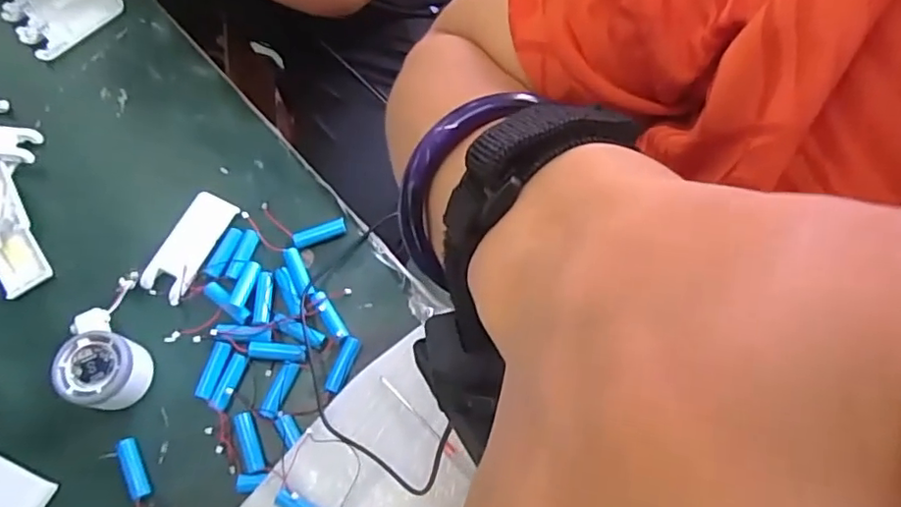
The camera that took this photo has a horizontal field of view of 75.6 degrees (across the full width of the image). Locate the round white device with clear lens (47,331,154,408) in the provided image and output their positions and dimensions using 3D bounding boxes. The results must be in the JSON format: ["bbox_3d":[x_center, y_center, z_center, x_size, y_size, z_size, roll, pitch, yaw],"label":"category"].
[{"bbox_3d":[-0.290,0.098,0.487,0.056,0.048,0.059,-1,70,2],"label":"round white device with clear lens"}]

